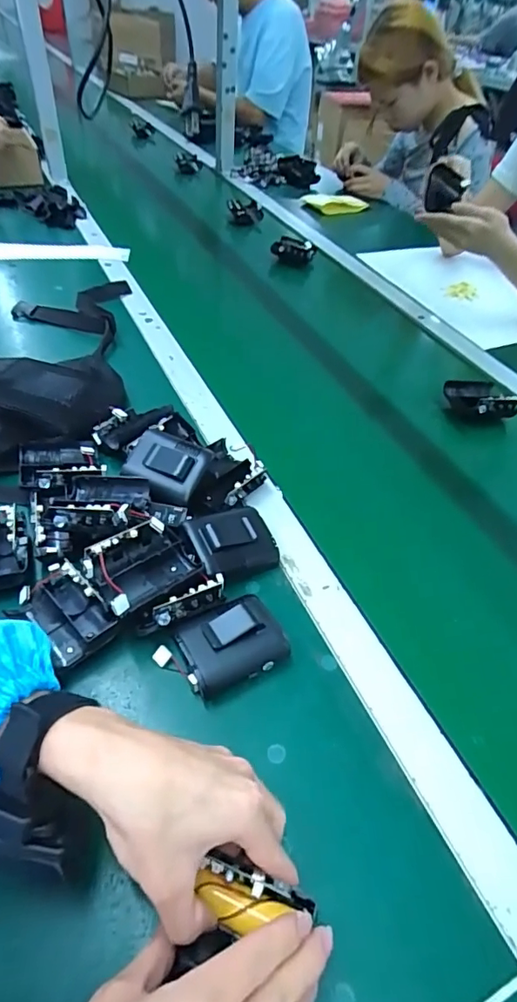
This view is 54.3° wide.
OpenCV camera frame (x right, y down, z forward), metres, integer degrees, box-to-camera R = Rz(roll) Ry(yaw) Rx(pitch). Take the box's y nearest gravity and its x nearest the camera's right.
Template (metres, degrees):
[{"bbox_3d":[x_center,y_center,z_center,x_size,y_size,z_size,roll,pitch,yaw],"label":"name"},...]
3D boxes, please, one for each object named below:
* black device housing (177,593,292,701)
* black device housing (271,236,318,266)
[{"bbox_3d":[-0.021,0.112,0.406,0.081,0.033,0.064,-18,51,-22],"label":"black device housing"},{"bbox_3d":[0.068,-0.481,0.982,0.086,0.058,0.034,2,47,-2],"label":"black device housing"}]

